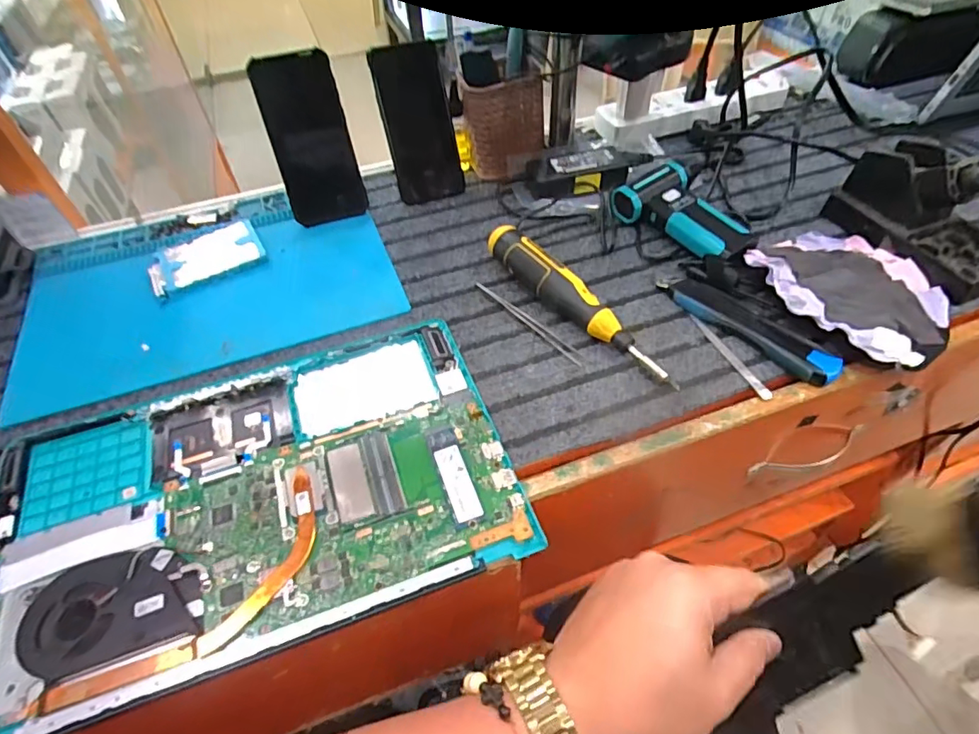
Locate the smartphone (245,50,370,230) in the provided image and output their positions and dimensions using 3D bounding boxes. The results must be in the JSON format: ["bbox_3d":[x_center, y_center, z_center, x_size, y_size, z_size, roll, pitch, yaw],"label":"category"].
[{"bbox_3d":[-0.186,-0.238,0.572,0.077,0.162,0.012,-20,19,-21],"label":"smartphone"}]

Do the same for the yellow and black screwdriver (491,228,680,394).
[{"bbox_3d":[0.072,-0.059,0.481,0.032,0.035,0.220,-29,53,-20],"label":"yellow and black screwdriver"}]

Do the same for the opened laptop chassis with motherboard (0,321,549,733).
[{"bbox_3d":[-0.169,0.091,0.388,0.361,0.015,0.212,-18,50,-11],"label":"opened laptop chassis with motherboard"}]

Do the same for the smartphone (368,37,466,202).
[{"bbox_3d":[-0.078,-0.265,0.598,0.071,0.155,0.015,-15,21,-9],"label":"smartphone"}]

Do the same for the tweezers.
[{"bbox_3d":[0.036,-0.042,0.494,0.012,0.004,0.136,-34,55,-23],"label":"tweezers"}]

